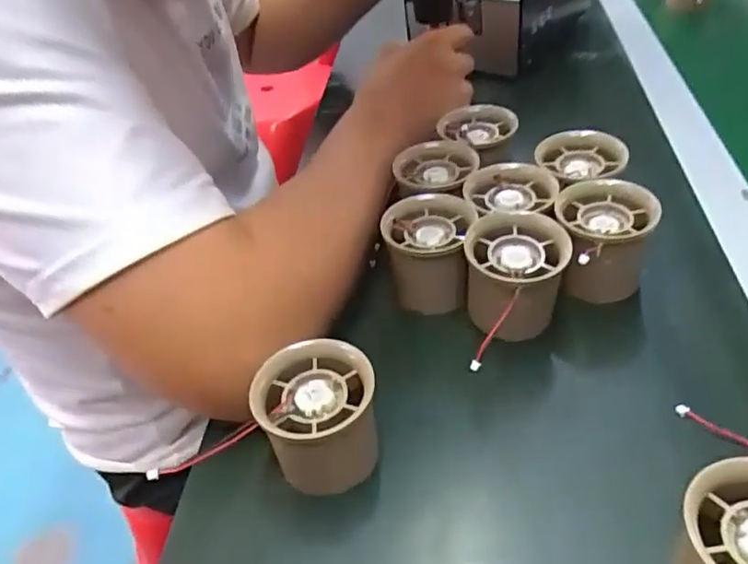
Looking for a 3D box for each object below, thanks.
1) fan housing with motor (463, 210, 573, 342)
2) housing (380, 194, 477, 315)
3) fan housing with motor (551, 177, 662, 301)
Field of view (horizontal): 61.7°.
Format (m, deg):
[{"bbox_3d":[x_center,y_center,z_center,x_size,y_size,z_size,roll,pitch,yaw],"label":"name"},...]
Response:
[{"bbox_3d":[0.079,-0.001,0.351,0.052,0.054,0.055,5,42,14],"label":"fan housing with motor"},{"bbox_3d":[0.035,-0.015,0.383,0.050,0.058,0.056,5,43,14],"label":"housing"},{"bbox_3d":[0.133,-0.019,0.370,0.053,0.061,0.063,0,42,9],"label":"fan housing with motor"}]

